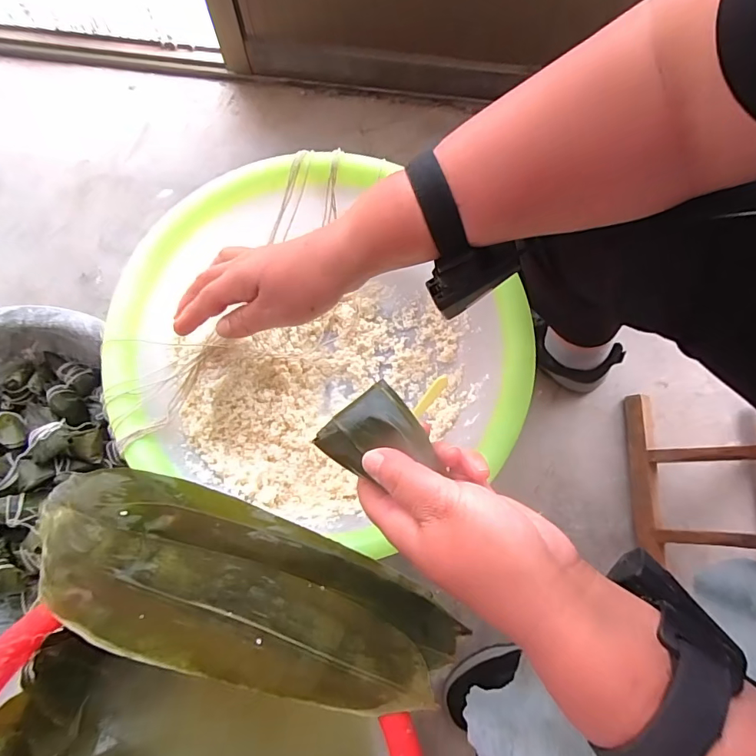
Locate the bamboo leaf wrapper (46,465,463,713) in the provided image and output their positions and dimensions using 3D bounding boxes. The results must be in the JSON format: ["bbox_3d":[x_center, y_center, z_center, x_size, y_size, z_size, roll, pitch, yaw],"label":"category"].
[{"bbox_3d":[-0.112,0.163,0.345,0.333,0.030,0.120,17,75,3],"label":"bamboo leaf wrapper"}]

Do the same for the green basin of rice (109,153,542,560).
[{"bbox_3d":[-0.074,-0.021,0.434,0.311,0.126,0.325,0,75,-2],"label":"green basin of rice"}]

